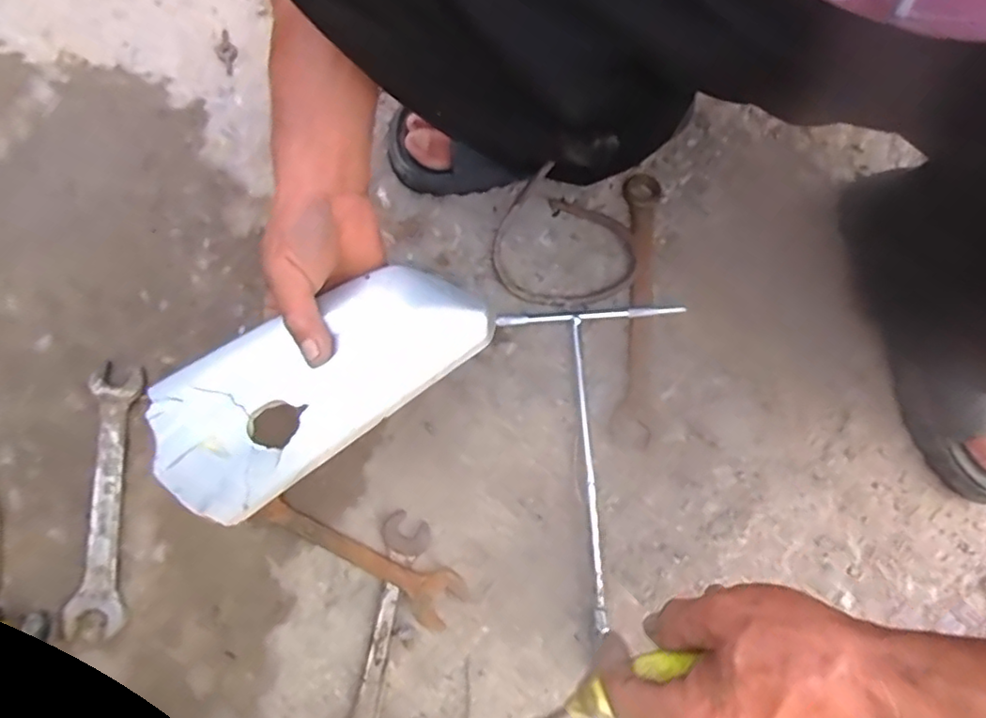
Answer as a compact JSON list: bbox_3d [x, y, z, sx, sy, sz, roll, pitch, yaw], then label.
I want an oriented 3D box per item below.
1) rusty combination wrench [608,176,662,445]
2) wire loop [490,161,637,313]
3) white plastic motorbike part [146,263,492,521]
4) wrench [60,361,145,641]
[{"bbox_3d":[0.127,-0.052,0.529,0.033,0.009,0.253,6,76,0],"label":"rusty combination wrench"},{"bbox_3d":[0.064,-0.099,0.519,0.124,0.051,0.108,17,76,3],"label":"wire loop"},{"bbox_3d":[-0.114,0.012,0.397,0.222,0.022,0.099,-31,78,-8],"label":"white plastic motorbike part"},{"bbox_3d":[-0.310,0.110,0.480,0.042,0.009,0.207,-3,76,-2],"label":"wrench"}]

